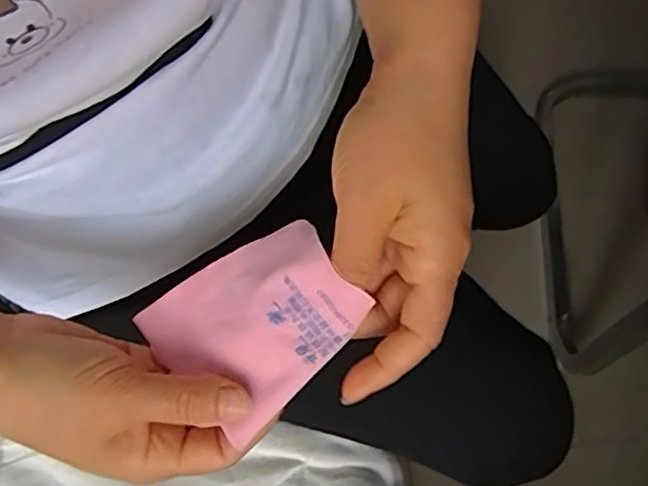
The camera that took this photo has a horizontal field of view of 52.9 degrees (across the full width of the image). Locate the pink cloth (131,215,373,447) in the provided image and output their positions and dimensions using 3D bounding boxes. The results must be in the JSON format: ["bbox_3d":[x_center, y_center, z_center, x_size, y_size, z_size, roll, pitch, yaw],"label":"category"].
[{"bbox_3d":[-0.030,0.032,0.285,0.083,0.016,0.073,-45,65,2],"label":"pink cloth"}]

